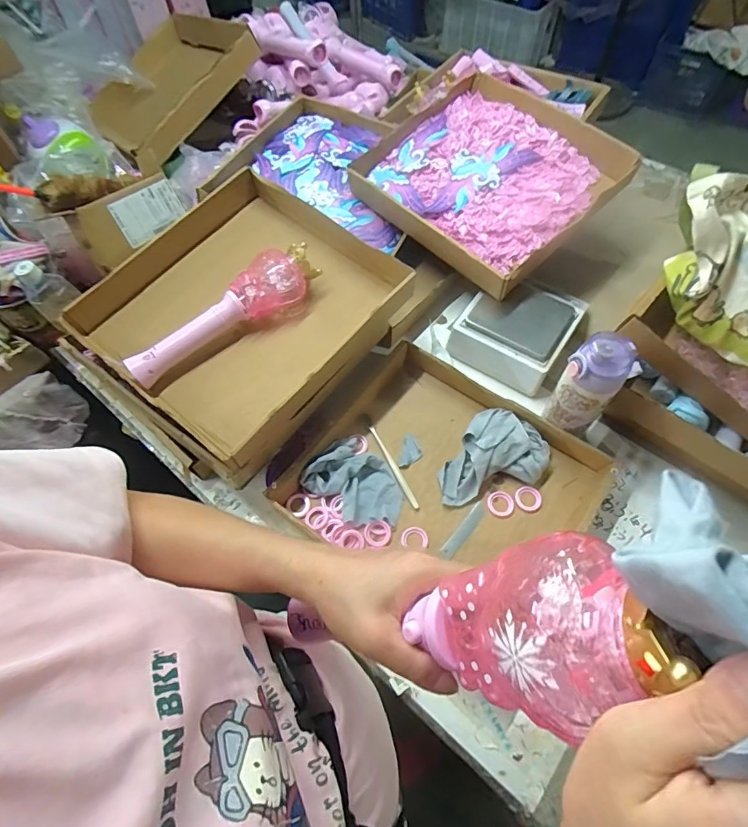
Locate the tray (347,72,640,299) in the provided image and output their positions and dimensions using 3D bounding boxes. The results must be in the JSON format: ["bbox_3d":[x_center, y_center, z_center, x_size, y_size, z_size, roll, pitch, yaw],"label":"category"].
[{"bbox_3d":[0.226,-0.458,0.857,0.392,0.079,0.393,-39,67,-17],"label":"tray"}]

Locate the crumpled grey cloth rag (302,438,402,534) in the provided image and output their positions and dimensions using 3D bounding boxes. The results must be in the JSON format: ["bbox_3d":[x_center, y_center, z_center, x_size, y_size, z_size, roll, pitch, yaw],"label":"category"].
[{"bbox_3d":[-0.023,0.106,0.672,0.145,0.043,0.108,38,69,20],"label":"crumpled grey cloth rag"}]

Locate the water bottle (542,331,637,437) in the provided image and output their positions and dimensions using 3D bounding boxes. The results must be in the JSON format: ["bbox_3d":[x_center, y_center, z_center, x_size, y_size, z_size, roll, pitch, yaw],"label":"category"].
[{"bbox_3d":[0.291,-0.035,0.617,0.075,0.170,0.075,38,70,20],"label":"water bottle"}]

